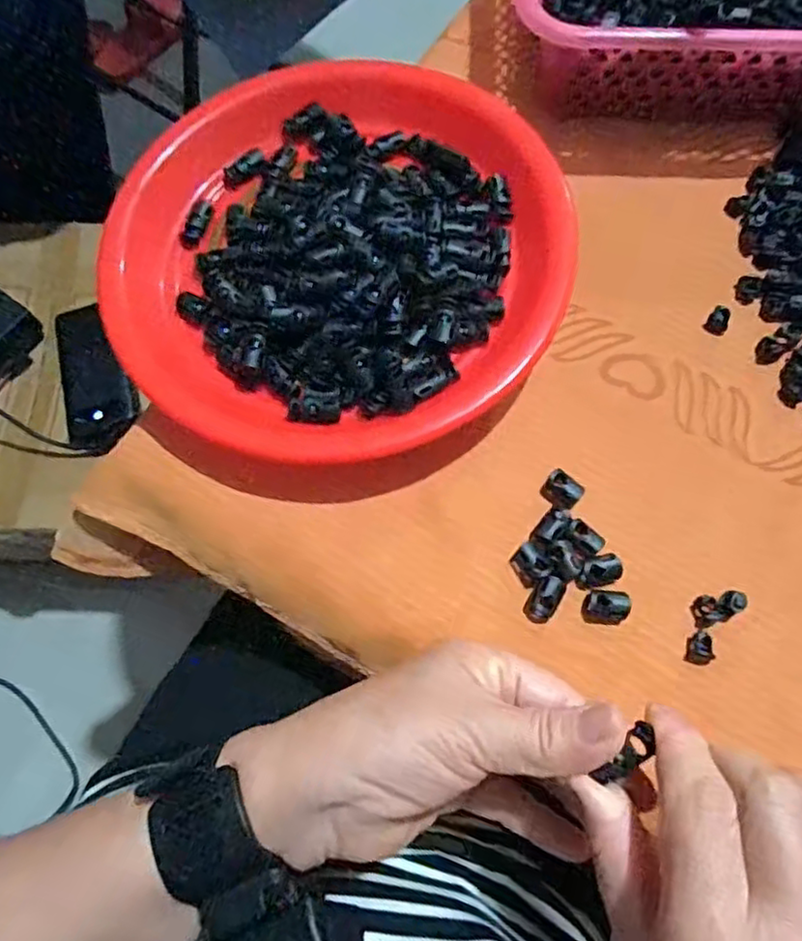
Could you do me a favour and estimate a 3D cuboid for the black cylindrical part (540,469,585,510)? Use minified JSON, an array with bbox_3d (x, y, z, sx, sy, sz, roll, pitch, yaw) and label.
[{"bbox_3d":[0.086,0.011,0.355,0.020,0.010,0.016,34,76,11],"label":"black cylindrical part"}]

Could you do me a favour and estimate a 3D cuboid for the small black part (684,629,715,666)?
[{"bbox_3d":[0.147,0.087,0.329,0.012,0.004,0.017,13,73,5],"label":"small black part"}]

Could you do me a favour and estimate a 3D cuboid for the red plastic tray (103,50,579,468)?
[{"bbox_3d":[-0.037,-0.133,0.390,0.249,0.040,0.262,-15,73,-4],"label":"red plastic tray"}]

